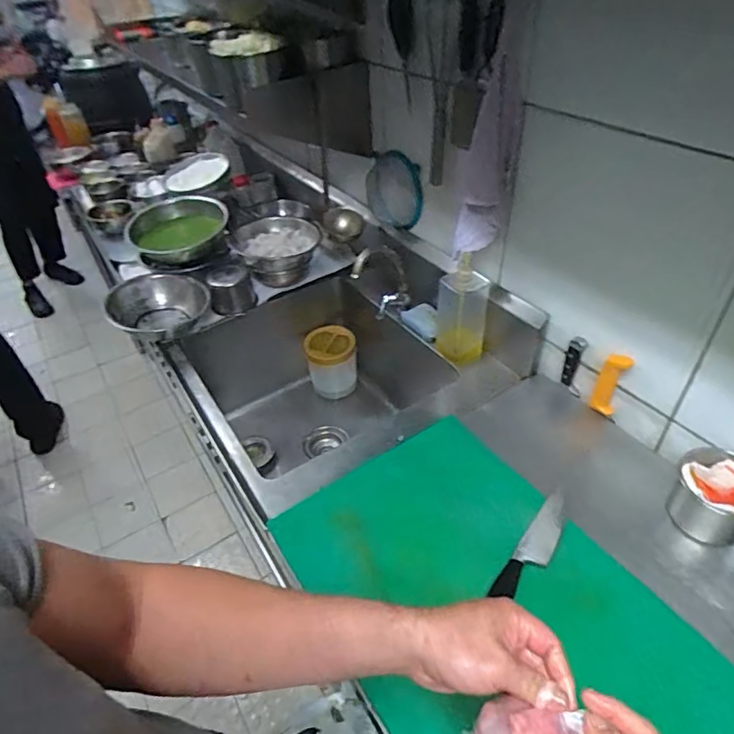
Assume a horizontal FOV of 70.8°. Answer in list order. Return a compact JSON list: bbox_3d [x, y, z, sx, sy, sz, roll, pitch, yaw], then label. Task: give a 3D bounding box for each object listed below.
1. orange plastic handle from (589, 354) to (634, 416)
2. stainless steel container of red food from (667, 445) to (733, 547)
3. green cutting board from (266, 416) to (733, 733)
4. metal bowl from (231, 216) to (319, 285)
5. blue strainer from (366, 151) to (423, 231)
[{"bbox_3d":[0.461,0.037,0.984,0.017,0.148,0.046,-28,46,-24],"label":"orange plastic handle"},{"bbox_3d":[0.548,0.214,0.819,0.125,0.117,0.118,-3,41,2],"label":"stainless steel container of red food"},{"bbox_3d":[0.169,0.340,0.723,0.391,0.038,0.614,-26,46,-21],"label":"green cutting board"},{"bbox_3d":[-0.260,-0.339,1.514,0.233,0.106,0.255,-11,42,-8],"label":"metal bowl"},{"bbox_3d":[0.072,-0.463,1.359,0.058,0.212,0.227,-19,43,-16],"label":"blue strainer"}]

